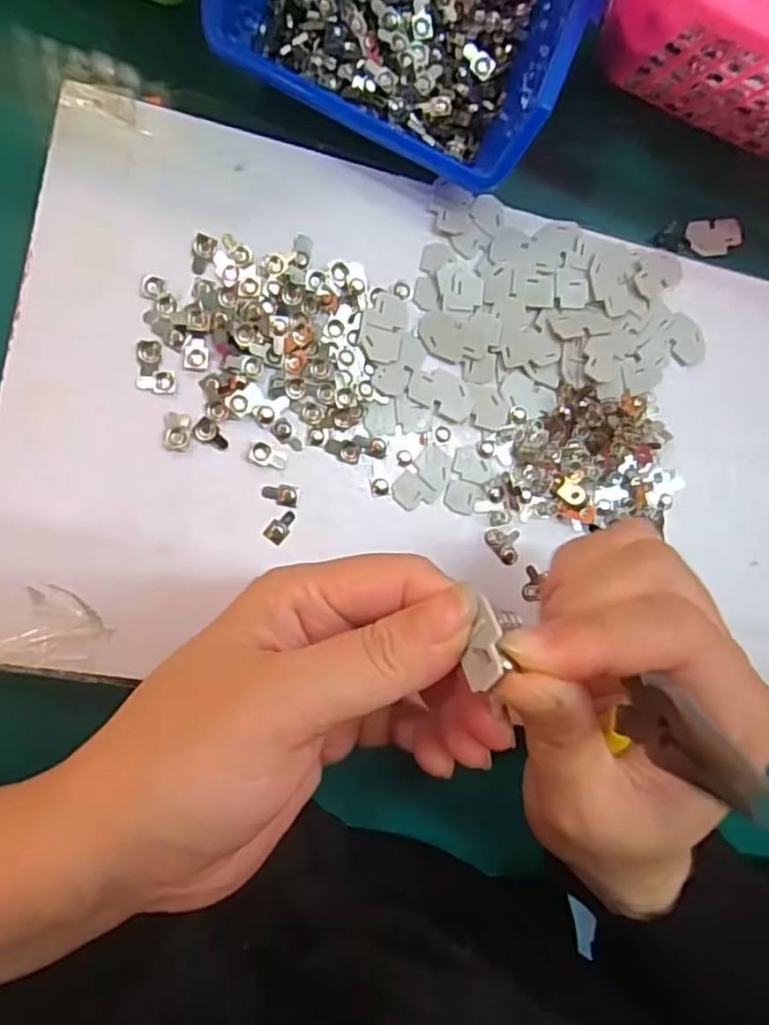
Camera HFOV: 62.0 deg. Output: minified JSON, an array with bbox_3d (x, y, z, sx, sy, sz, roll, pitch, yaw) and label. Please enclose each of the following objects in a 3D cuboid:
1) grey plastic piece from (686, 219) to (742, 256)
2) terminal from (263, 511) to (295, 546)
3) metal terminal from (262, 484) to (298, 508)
[{"bbox_3d":[0.153,-0.128,0.298,0.026,0.005,0.015,-4,90,-10],"label":"grey plastic piece"},{"bbox_3d":[-0.039,0.005,0.239,0.007,0.004,0.013,38,84,-7],"label":"terminal"},{"bbox_3d":[-0.039,-0.007,0.238,0.013,0.004,0.008,8,88,-10],"label":"metal terminal"}]

